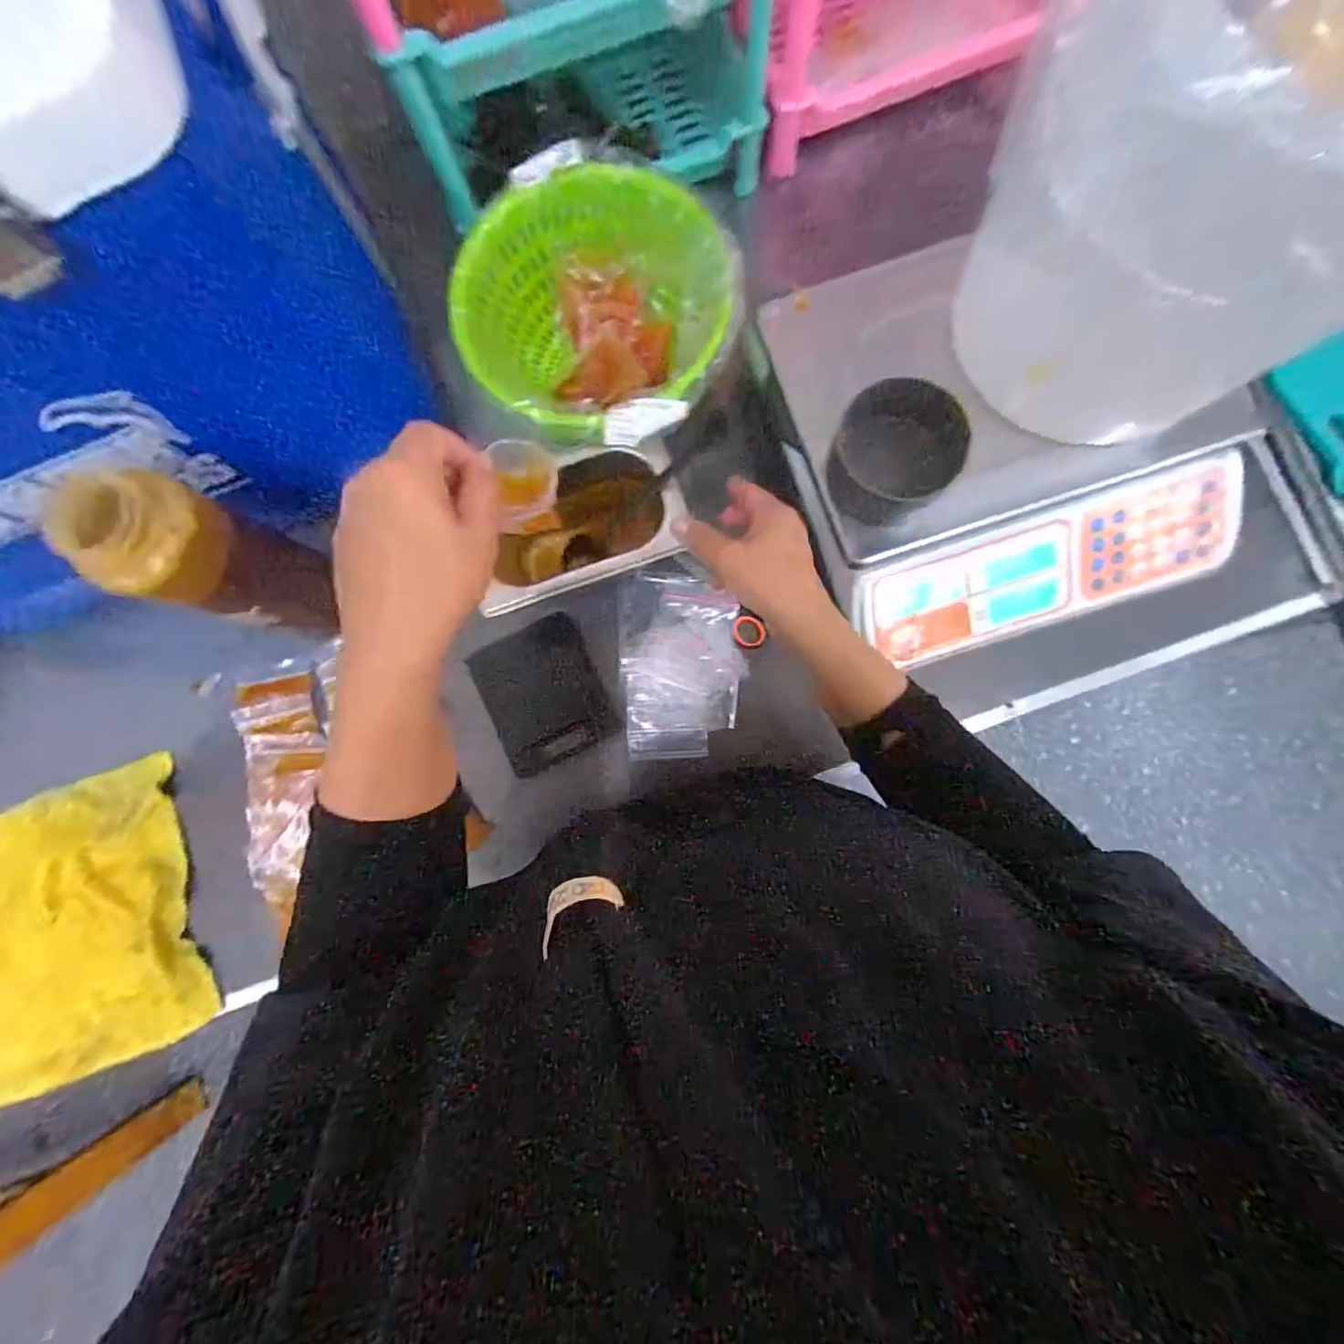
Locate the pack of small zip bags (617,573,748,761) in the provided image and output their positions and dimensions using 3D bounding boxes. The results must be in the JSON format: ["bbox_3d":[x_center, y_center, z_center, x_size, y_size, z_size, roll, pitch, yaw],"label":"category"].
[{"bbox_3d":[0.009,-0.009,0.531,0.112,0.010,0.171,-6,83,0],"label":"pack of small zip bags"}]

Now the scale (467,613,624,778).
[{"bbox_3d":[-0.118,0.020,0.523,0.105,0.021,0.125,-25,83,-2],"label":"scale"}]

